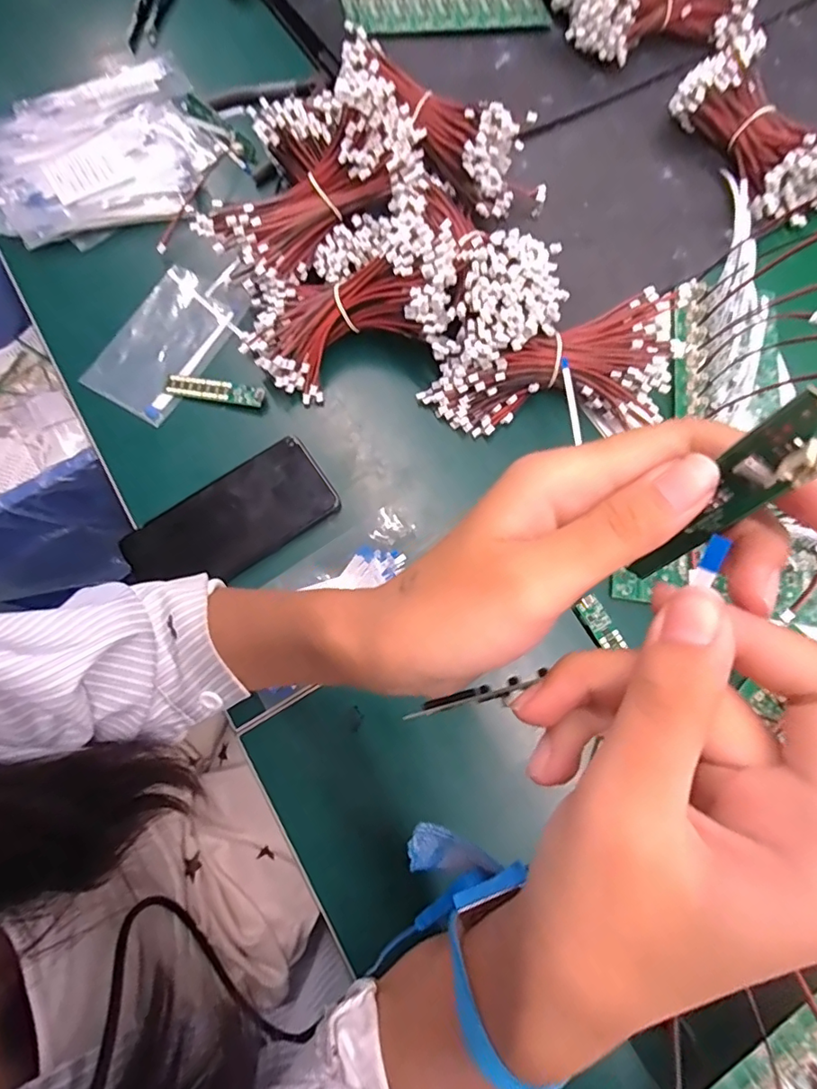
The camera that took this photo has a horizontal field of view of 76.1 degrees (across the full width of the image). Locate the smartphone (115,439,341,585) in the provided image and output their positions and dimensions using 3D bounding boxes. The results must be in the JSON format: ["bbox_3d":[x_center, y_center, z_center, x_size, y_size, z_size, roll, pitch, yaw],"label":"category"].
[{"bbox_3d":[-0.132,-0.016,0.393,0.152,0.009,0.075,-34,78,-9],"label":"smartphone"}]

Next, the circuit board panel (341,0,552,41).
[{"bbox_3d":[0.037,-0.530,0.508,0.196,0.015,0.092,-15,75,-4],"label":"circuit board panel"}]

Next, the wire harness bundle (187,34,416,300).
[{"bbox_3d":[-0.067,-0.271,0.392,0.175,0.071,0.066,-40,78,7],"label":"wire harness bundle"}]

